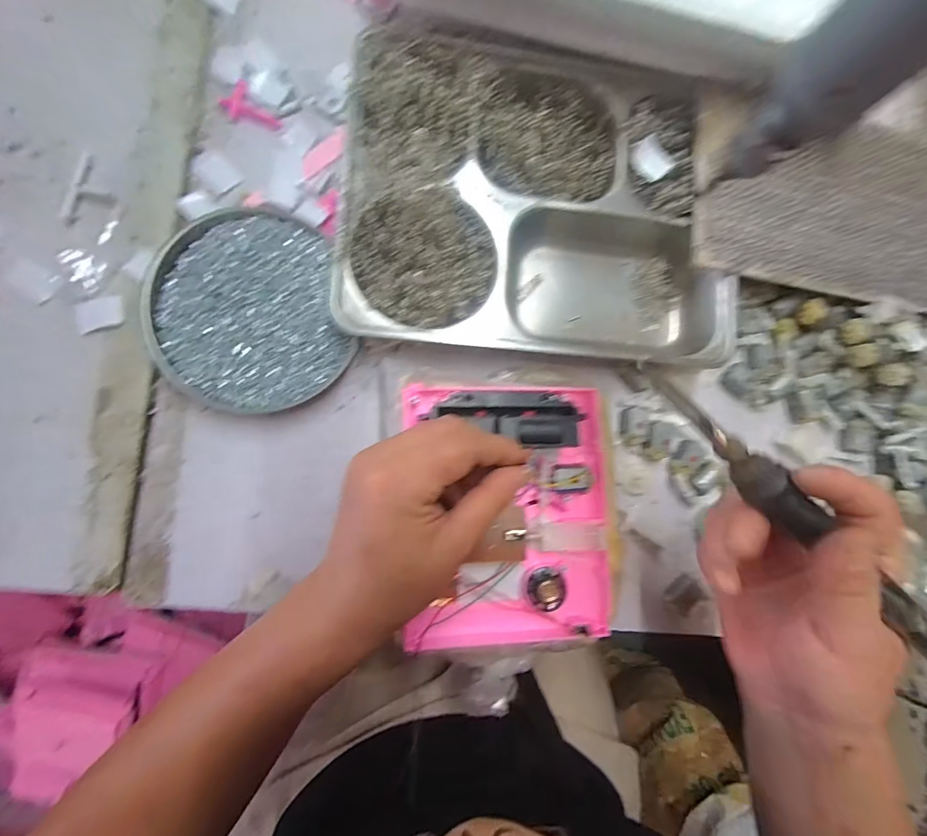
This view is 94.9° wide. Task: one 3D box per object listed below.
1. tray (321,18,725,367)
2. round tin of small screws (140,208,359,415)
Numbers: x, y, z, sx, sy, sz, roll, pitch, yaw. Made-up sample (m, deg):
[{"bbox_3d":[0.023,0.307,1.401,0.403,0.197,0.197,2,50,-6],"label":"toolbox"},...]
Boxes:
[{"bbox_3d":[0.059,-0.155,0.307,0.279,0.043,0.221,4,87,-6],"label":"tray"},{"bbox_3d":[-0.146,-0.073,0.292,0.121,0.019,0.136,-15,89,-7],"label":"round tin of small screws"}]

